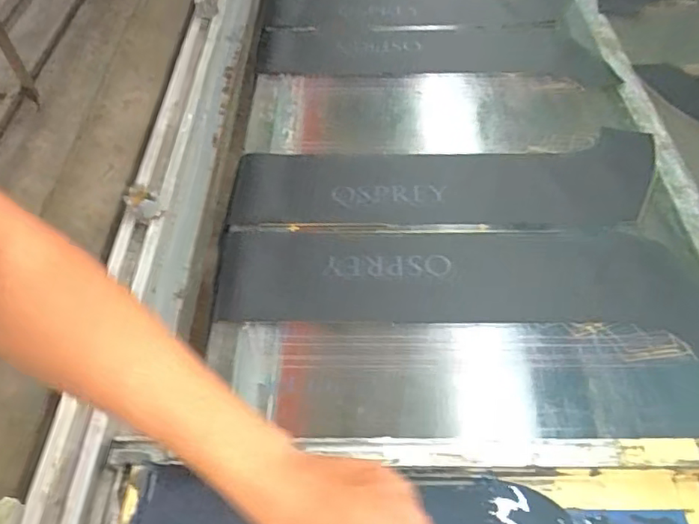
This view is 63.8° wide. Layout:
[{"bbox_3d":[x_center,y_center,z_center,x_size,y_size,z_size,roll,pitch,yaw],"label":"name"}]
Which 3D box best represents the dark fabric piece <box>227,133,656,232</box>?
[{"bbox_3d":[0.122,-0.107,0.764,0.562,0.008,0.160,0,53,4],"label":"dark fabric piece"}]

